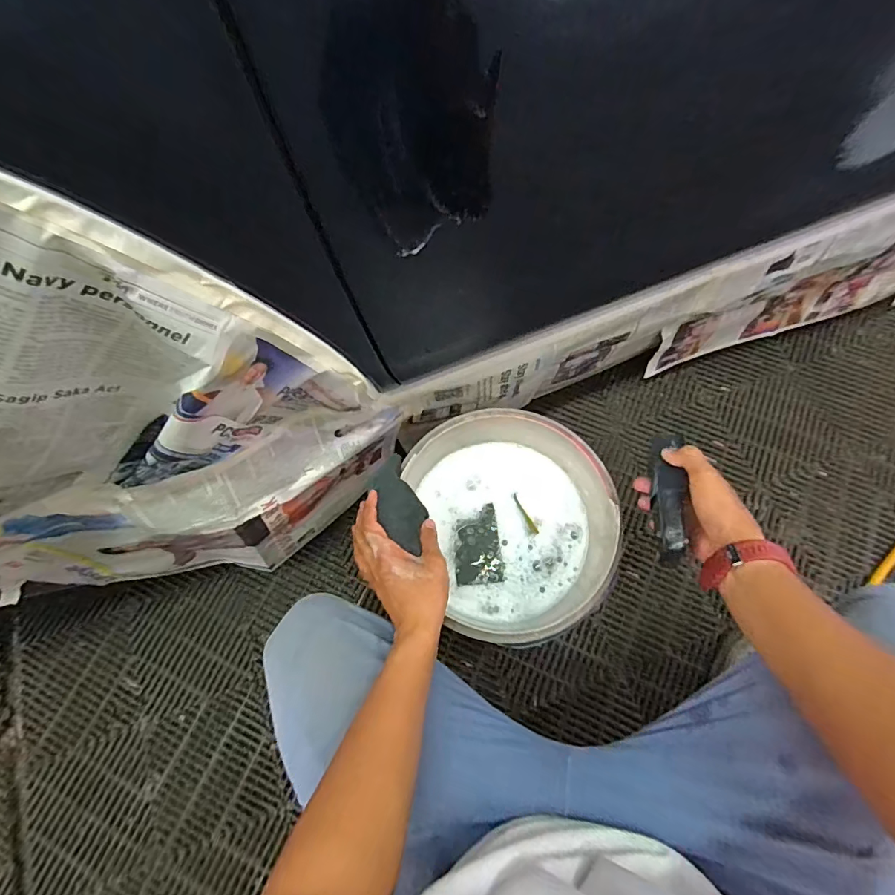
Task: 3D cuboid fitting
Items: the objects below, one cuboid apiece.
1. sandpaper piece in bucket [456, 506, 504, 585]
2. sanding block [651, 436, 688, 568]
[{"bbox_3d":[0.044,0.146,0.695,0.066,0.005,0.110,-6,72,-1],"label":"sandpaper piece in bucket"},{"bbox_3d":[0.238,0.056,0.497,0.026,0.031,0.143,6,67,3],"label":"sanding block"}]

